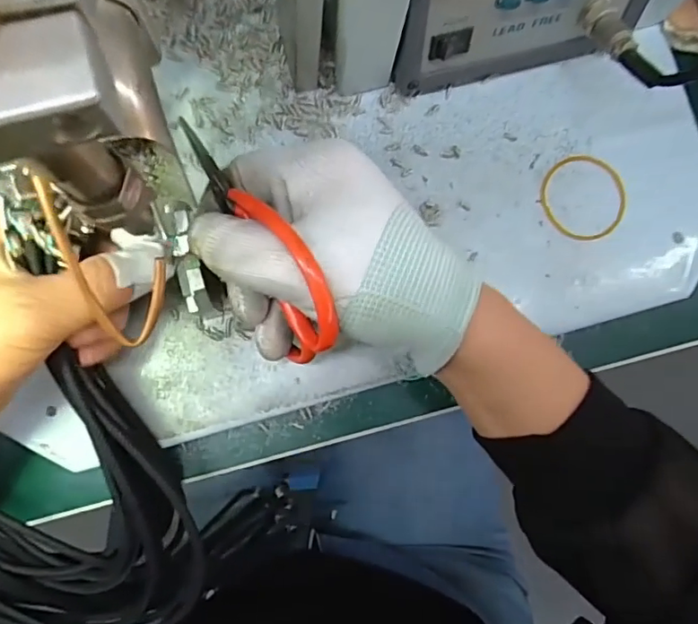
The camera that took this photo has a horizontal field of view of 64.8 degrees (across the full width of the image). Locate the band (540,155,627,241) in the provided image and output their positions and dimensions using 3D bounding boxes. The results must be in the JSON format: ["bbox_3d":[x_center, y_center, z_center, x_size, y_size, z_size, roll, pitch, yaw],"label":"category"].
[{"bbox_3d":[0.126,-0.062,0.295,0.044,0.004,0.047,0,86,-4],"label":"band"}]

